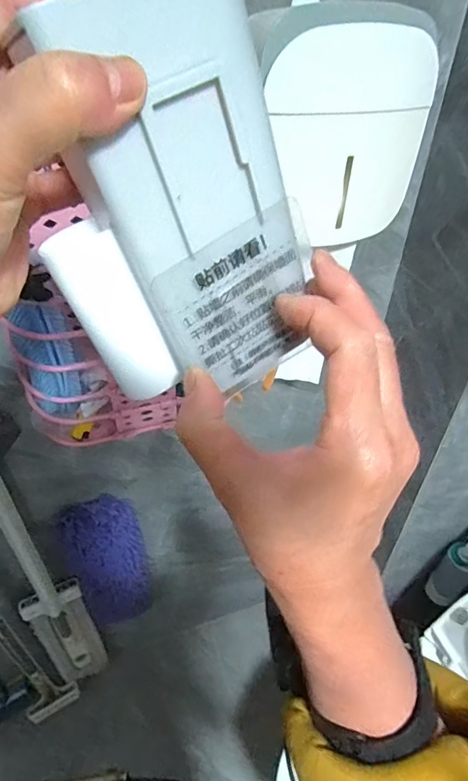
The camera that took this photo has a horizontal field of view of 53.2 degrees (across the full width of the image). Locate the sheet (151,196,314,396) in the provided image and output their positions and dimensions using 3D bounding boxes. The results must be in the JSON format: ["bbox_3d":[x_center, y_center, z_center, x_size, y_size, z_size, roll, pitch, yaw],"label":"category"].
[{"bbox_3d":[0.005,-0.035,0.202,0.071,0.066,0.006,-34,39,-10],"label":"sheet"}]

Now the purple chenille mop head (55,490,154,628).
[{"bbox_3d":[-0.259,0.380,1.001,0.166,0.419,0.058,-12,44,-13],"label":"purple chenille mop head"}]

